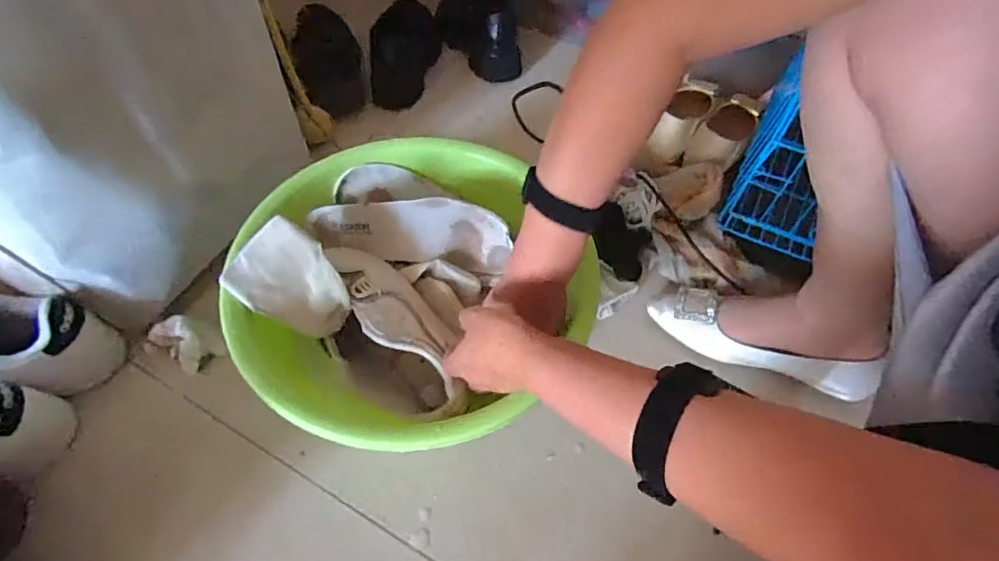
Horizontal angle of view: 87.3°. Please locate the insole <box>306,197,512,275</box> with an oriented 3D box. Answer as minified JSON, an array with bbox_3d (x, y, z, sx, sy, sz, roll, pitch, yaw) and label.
[{"bbox_3d":[-0.097,-0.049,0.563,0.212,0.077,0.025,4,39,10],"label":"insole"}]

